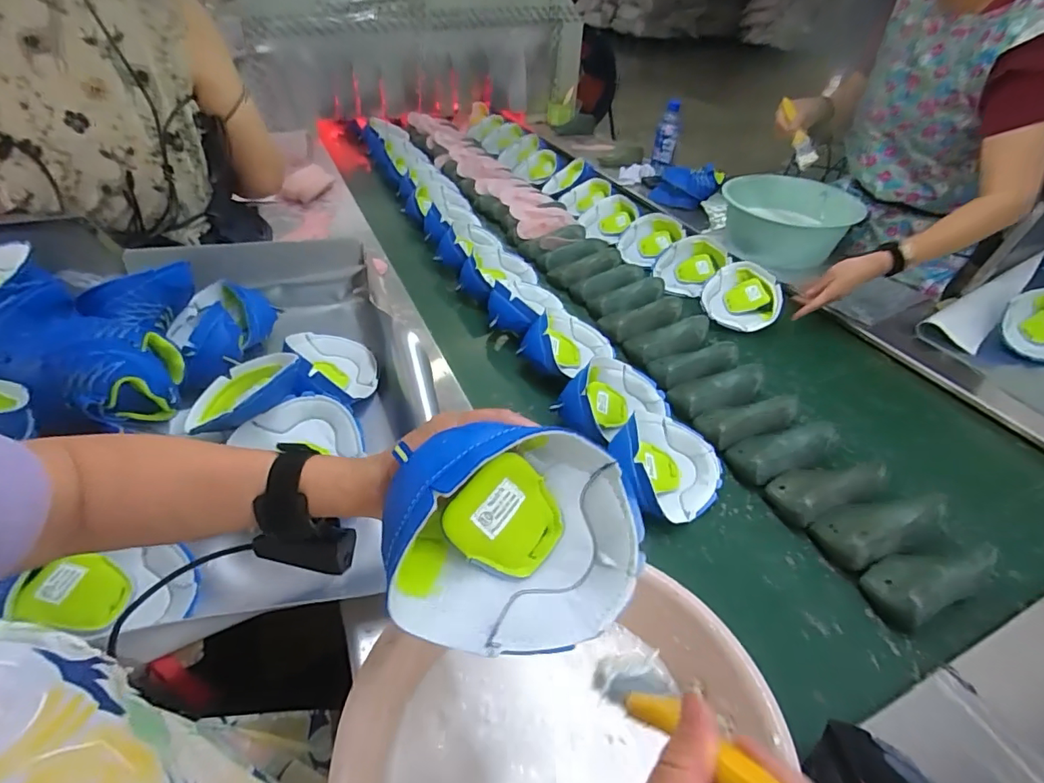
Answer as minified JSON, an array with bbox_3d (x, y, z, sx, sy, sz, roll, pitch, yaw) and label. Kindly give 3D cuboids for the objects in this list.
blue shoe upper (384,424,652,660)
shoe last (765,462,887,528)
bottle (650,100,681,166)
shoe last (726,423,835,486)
[{"bbox_3d":[-0.011,0.090,0.350,0.171,0.139,0.100,16,0,-32],"label":"blue shoe upper"},{"bbox_3d":[0.418,0.132,0.703,0.154,0.055,0.079,-15,41,-15],"label":"shoe last"},{"bbox_3d":[0.452,-0.796,1.599,0.072,0.185,0.076,7,41,11],"label":"bottle"},{"bbox_3d":[0.390,0.084,0.759,0.163,0.055,0.079,-17,42,-17],"label":"shoe last"}]

